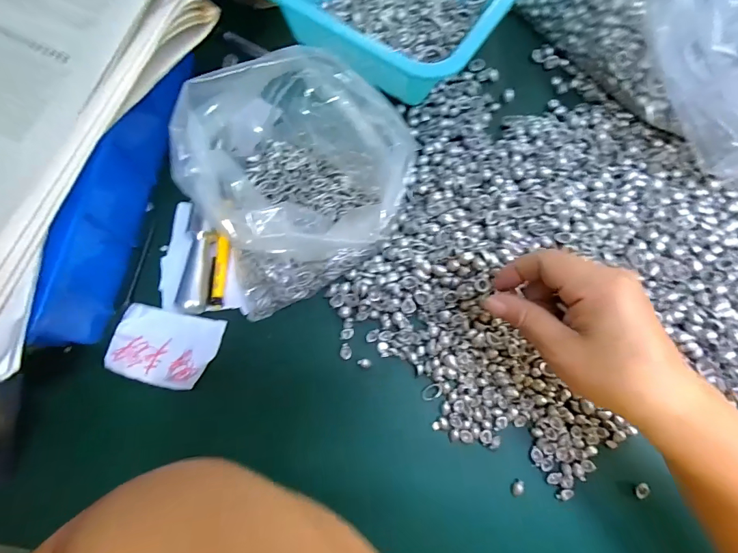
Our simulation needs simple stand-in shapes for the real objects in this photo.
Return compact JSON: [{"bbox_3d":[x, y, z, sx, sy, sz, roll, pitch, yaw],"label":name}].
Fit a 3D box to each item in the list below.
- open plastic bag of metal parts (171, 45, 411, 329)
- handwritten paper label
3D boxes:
[{"bbox_3d":[-0.049,-0.078,0.293,0.158,0.084,0.155,-24,76,-8],"label":"open plastic bag of metal parts"},{"bbox_3d":[-0.150,0.051,0.293,0.073,0.012,0.052,11,74,1],"label":"handwritten paper label"}]

